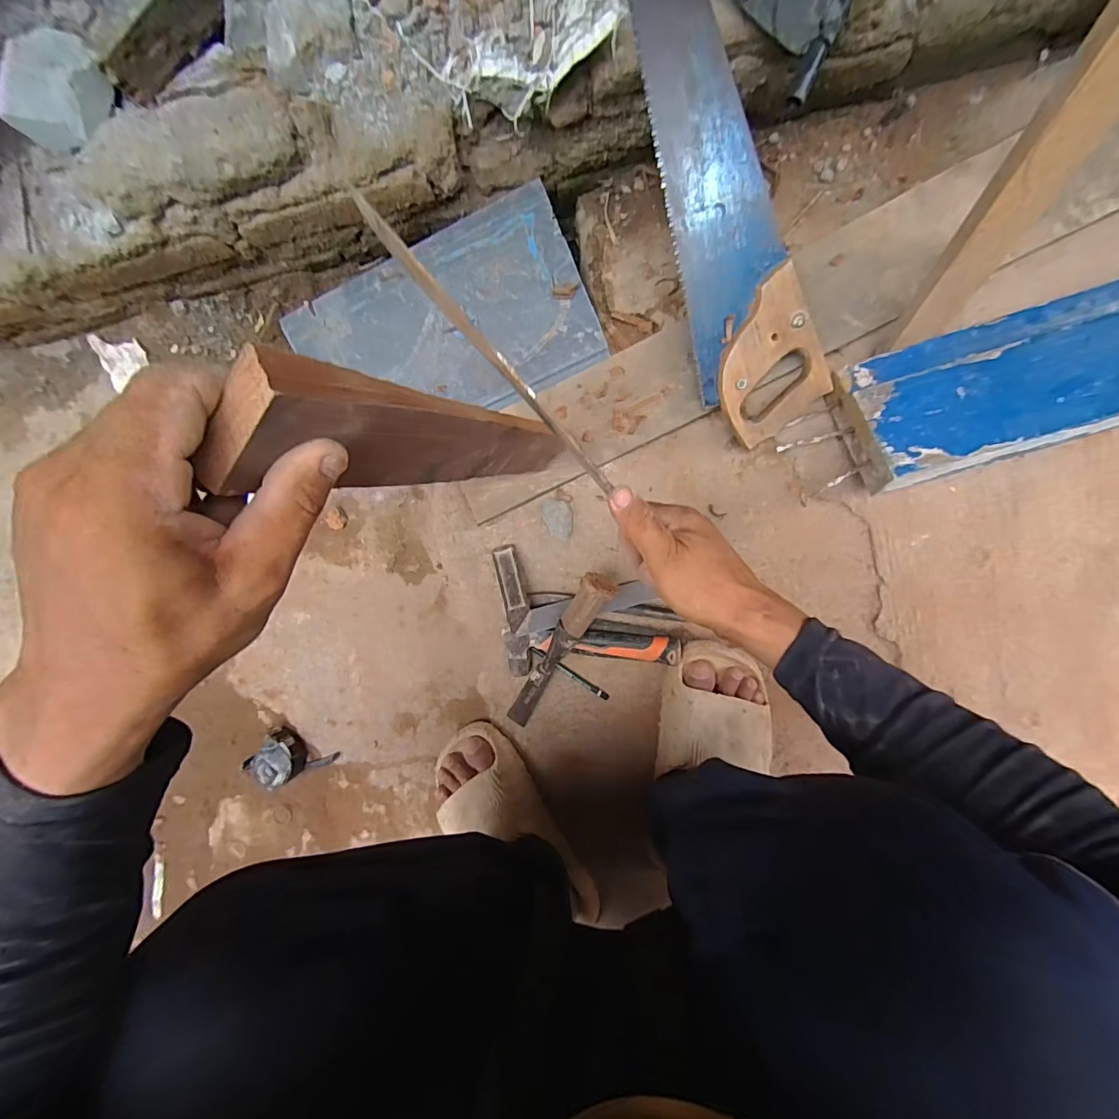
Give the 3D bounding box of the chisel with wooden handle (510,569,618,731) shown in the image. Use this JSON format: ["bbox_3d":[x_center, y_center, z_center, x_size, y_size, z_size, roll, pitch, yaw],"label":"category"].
[{"bbox_3d":[-0.006,0.114,0.549,0.033,0.027,0.247,30,124,2],"label":"chisel with wooden handle"}]

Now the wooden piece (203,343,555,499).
[{"bbox_3d":[-0.062,-0.082,0.348,0.018,0.385,0.064,43,107,5],"label":"wooden piece"}]

